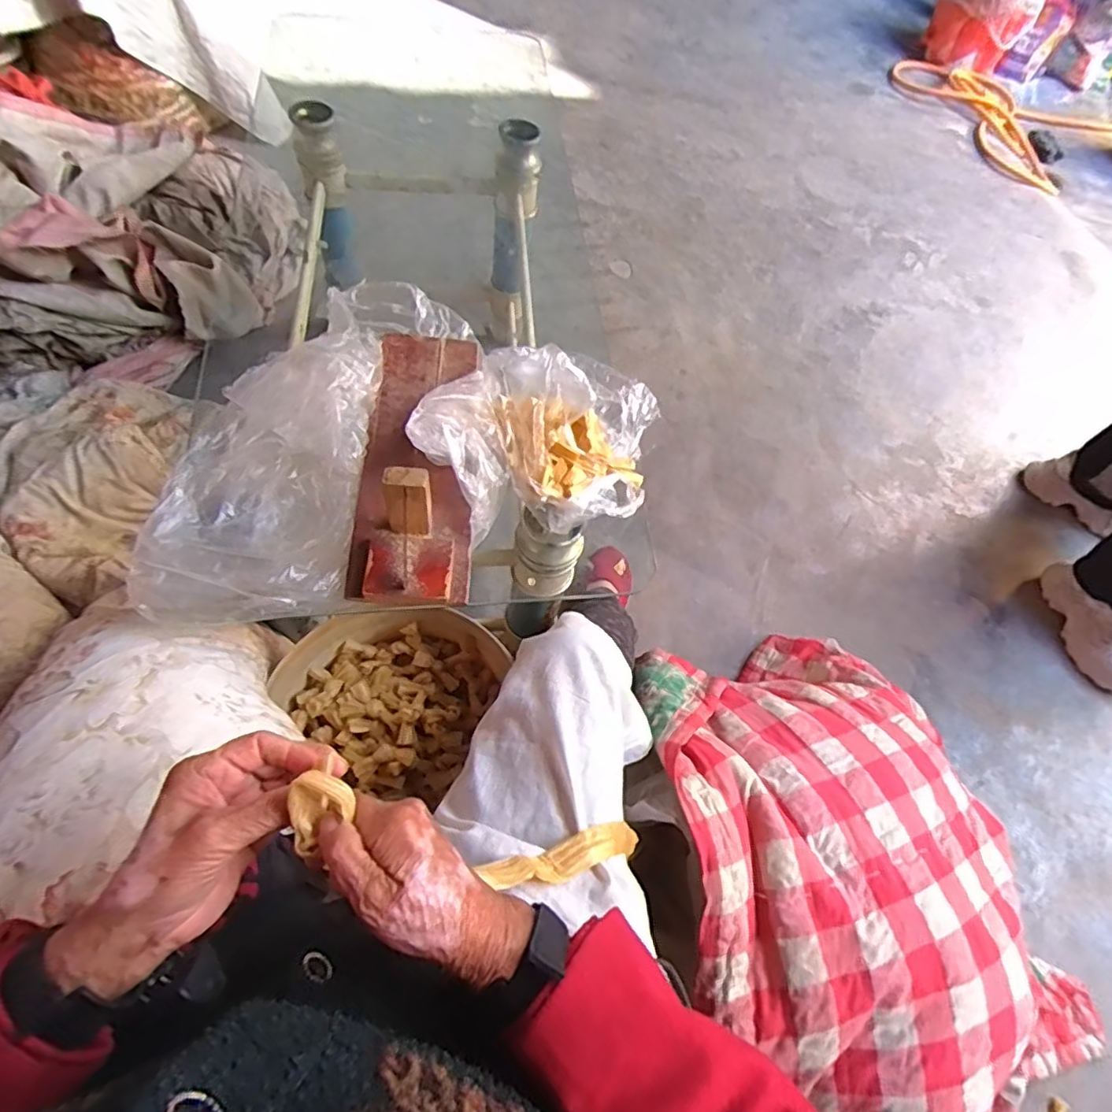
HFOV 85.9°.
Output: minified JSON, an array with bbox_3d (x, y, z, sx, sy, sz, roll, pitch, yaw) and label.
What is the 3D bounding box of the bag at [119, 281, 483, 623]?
[{"bbox_3d":[-0.262,-0.146,0.651,0.206,0.072,0.488,19,62,3],"label":"bag"}]

